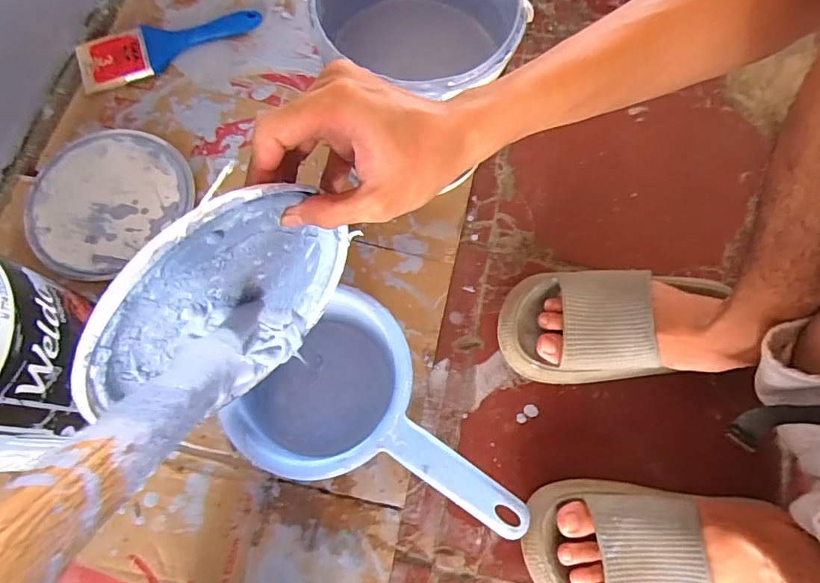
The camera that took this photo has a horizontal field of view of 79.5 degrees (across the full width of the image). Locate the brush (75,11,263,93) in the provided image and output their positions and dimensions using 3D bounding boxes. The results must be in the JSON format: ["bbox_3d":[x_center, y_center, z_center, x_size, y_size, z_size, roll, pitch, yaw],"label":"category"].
[{"bbox_3d":[-0.292,-0.302,0.600,0.218,0.018,0.063,-19,74,-8],"label":"brush"}]

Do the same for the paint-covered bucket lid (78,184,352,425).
[{"bbox_3d":[-0.102,0.013,0.289,0.032,0.165,0.156,38,75,9],"label":"paint-covered bucket lid"}]

